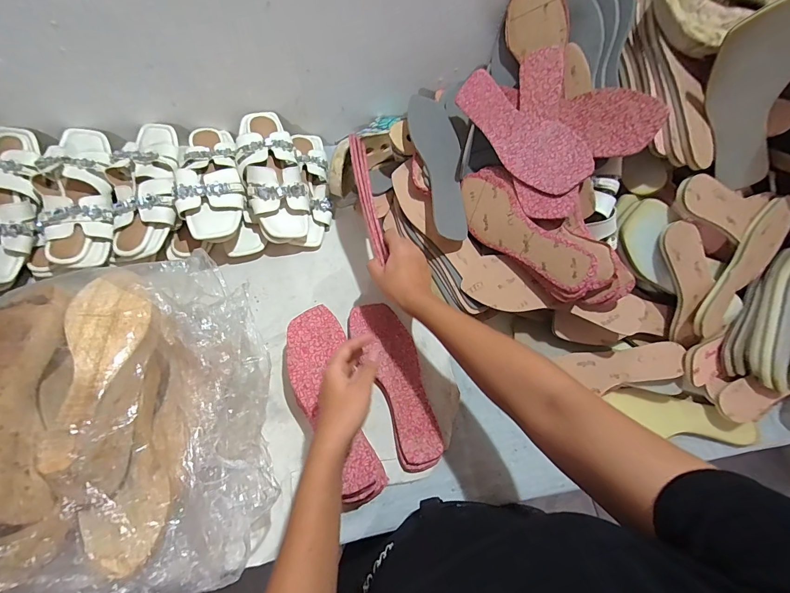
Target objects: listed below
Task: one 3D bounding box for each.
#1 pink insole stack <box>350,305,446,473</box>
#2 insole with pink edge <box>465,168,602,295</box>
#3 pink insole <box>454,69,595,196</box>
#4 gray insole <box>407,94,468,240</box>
[{"bbox_3d":[0.003,0.125,0.557,0.081,0.016,0.249,-17,69,-10],"label":"pink insole stack"},{"bbox_3d":[0.178,-0.093,0.541,0.011,0.090,0.240,0,48,-49],"label":"insole with pink edge"},{"bbox_3d":[0.173,-0.237,0.539,0.085,0.008,0.243,-50,64,22],"label":"pink insole"},{"bbox_3d":[0.075,-0.208,0.591,0.083,0.010,0.247,-8,79,-29],"label":"gray insole"}]

